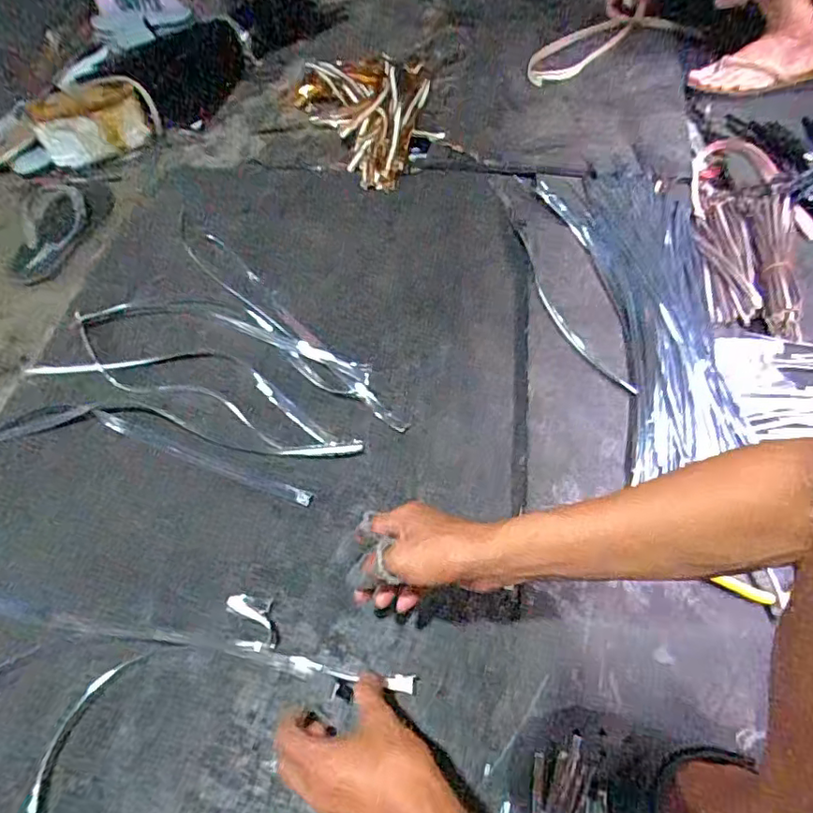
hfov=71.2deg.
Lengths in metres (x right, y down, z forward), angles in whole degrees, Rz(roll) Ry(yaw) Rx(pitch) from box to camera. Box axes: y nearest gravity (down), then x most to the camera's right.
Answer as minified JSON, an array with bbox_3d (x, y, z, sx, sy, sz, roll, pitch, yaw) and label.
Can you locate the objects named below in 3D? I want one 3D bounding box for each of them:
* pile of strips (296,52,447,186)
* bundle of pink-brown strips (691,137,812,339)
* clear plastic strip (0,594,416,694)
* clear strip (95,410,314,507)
[{"bbox_3d":[-0.087,-0.573,1.088,0.285,0.065,0.464,-5,52,-2],"label":"pile of strips"},{"bbox_3d":[0.504,-0.268,0.830,0.142,0.024,0.390,-2,58,19],"label":"bundle of pink-brown strips"},{"bbox_3d":[-0.213,0.229,0.555,0.446,0.040,0.019,6,53,10],"label":"clear plastic strip"},{"bbox_3d":[-0.249,0.062,0.684,0.297,0.010,0.018,16,54,15],"label":"clear strip"}]

